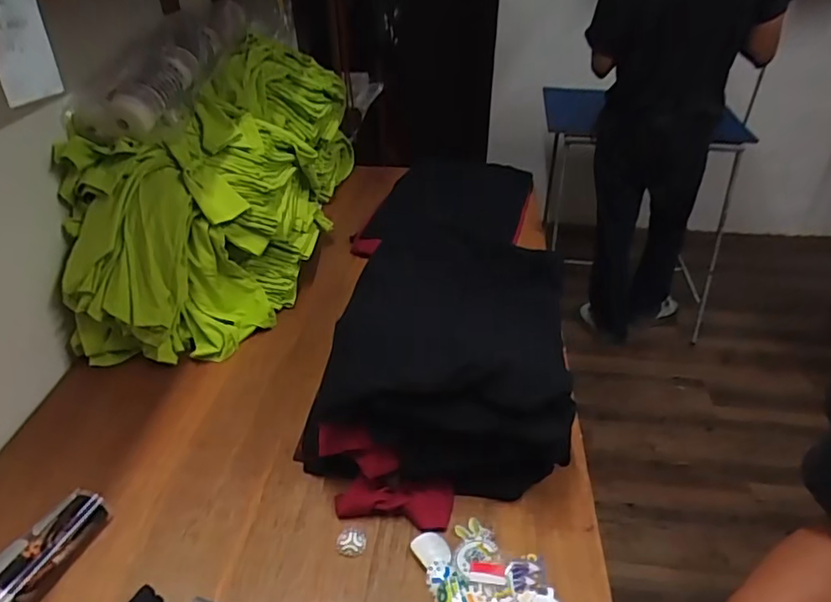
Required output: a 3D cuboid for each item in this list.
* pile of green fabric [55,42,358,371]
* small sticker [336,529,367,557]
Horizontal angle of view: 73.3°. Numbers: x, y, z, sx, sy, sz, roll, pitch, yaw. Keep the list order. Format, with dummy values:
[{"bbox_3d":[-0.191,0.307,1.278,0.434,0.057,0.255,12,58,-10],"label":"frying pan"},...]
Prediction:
[{"bbox_3d":[-0.393,-0.273,1.224,0.346,0.370,0.840,4,37,7],"label":"pile of green fabric"},{"bbox_3d":[-0.086,0.324,0.748,0.040,0.004,0.036,-2,37,-2],"label":"small sticker"}]

